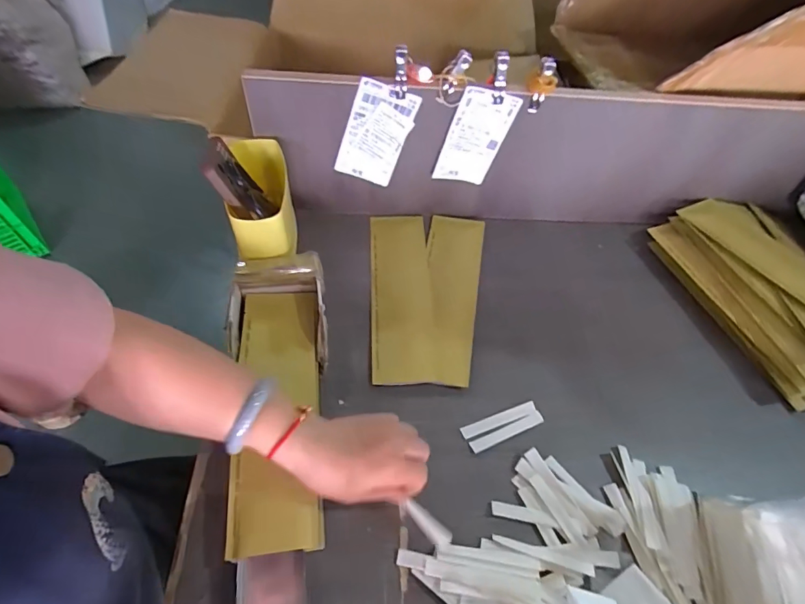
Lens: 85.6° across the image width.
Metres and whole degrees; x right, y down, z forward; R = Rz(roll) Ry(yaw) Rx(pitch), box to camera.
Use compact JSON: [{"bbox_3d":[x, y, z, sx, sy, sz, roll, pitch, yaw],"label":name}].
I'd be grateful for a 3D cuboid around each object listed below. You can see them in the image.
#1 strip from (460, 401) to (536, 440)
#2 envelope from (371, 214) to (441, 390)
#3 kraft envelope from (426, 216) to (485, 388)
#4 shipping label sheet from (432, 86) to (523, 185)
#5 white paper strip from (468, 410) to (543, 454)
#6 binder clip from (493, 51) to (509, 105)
[{"bbox_3d":[0.109,0.131,0.487,0.091,0.004,0.014,-16,57,-15],"label":"strip"},{"bbox_3d":[-0.002,-0.017,0.584,0.080,0.011,0.273,1,54,-6],"label":"envelope"},{"bbox_3d":[0.062,-0.019,0.583,0.076,0.011,0.269,10,54,3],"label":"kraft envelope"},{"bbox_3d":[0.095,-0.211,0.571,0.077,0.132,0.006,3,53,-18],"label":"shipping label sheet"},{"bbox_3d":[0.116,0.144,0.481,0.091,0.004,0.014,-19,62,-17],"label":"white paper strip"},{"bbox_3d":[0.115,-0.265,0.513,0.017,0.056,0.019,10,54,3],"label":"binder clip"}]

